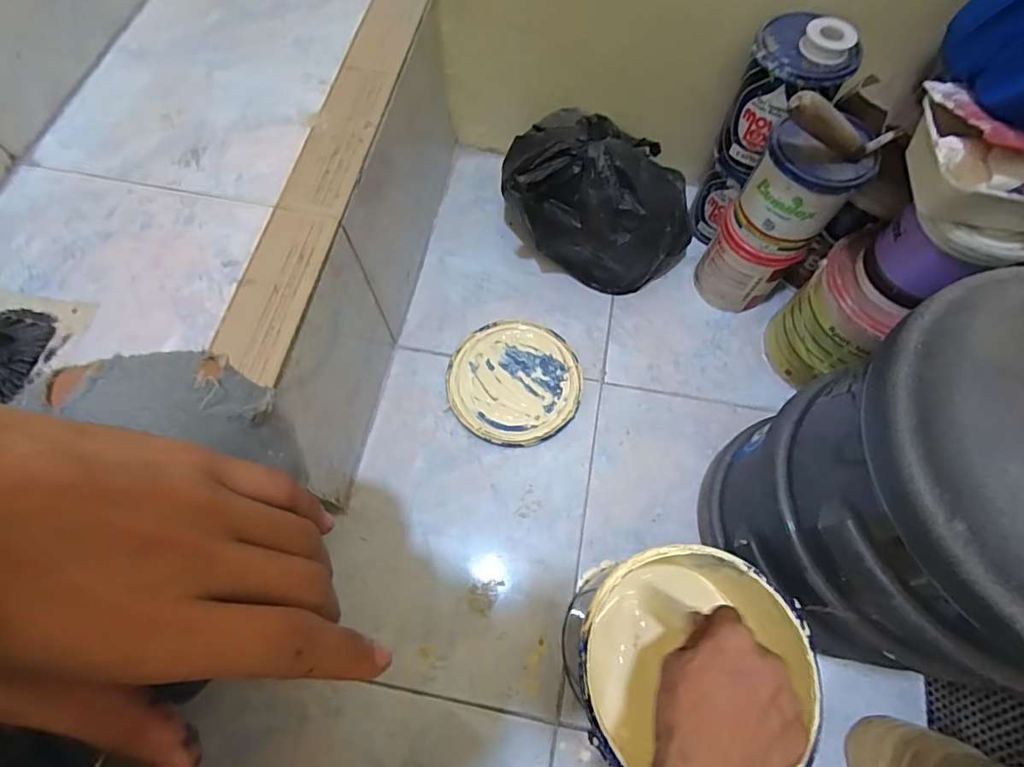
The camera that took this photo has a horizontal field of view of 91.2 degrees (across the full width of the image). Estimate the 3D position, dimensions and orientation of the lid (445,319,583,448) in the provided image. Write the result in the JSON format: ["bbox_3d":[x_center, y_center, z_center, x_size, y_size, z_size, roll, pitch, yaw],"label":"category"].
[{"bbox_3d":[0.005,-0.003,0.682,0.176,0.013,0.173,0,67,-1],"label":"lid"}]

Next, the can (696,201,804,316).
[{"bbox_3d":[0.323,-0.178,0.697,0.105,0.137,0.101,0,67,-1],"label":"can"}]

